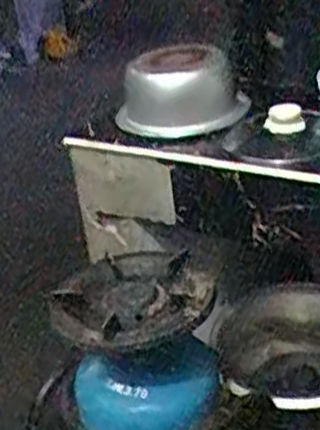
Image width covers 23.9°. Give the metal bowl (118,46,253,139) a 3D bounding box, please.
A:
[{"bbox_3d":[0.028,-0.212,1.247,0.205,0.102,0.202,-8,27,-1],"label":"metal bowl"}]

